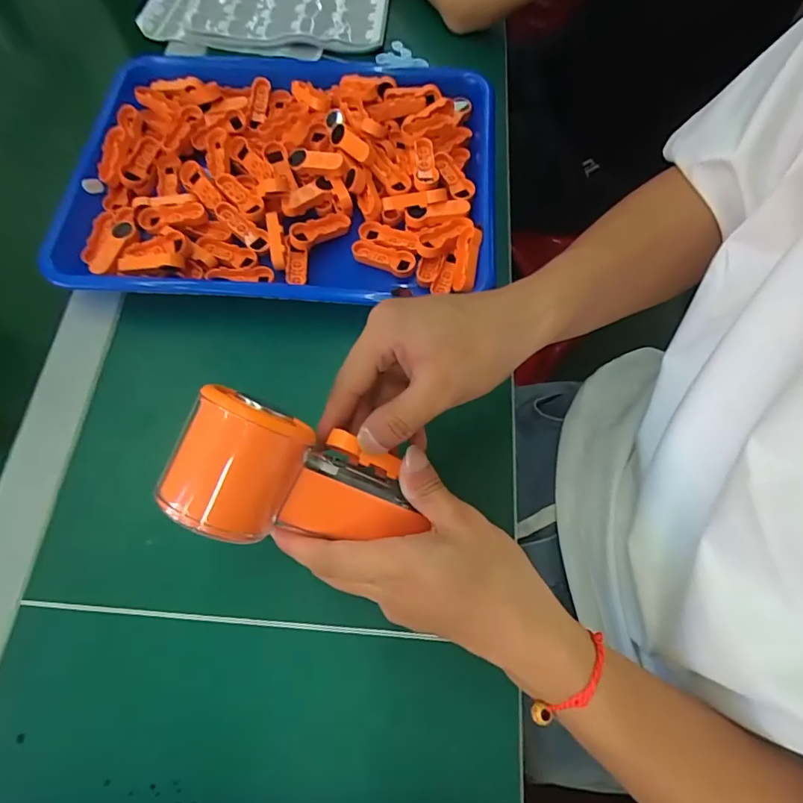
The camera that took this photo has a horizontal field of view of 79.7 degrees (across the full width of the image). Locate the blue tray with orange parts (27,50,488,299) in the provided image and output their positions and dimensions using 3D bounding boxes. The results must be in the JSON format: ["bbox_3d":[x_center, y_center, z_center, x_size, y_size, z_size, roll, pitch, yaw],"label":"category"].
[{"bbox_3d":[-0.094,-0.186,0.399,0.337,0.042,0.252,3,68,2],"label":"blue tray with orange parts"}]

